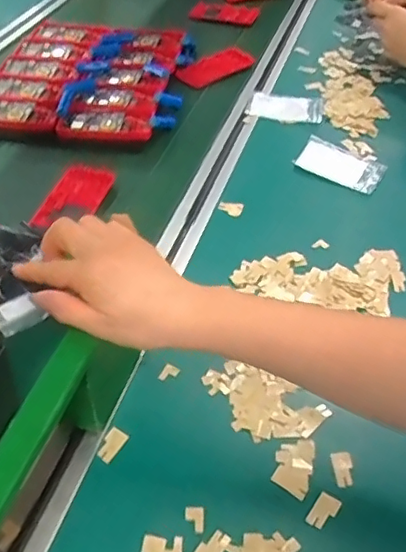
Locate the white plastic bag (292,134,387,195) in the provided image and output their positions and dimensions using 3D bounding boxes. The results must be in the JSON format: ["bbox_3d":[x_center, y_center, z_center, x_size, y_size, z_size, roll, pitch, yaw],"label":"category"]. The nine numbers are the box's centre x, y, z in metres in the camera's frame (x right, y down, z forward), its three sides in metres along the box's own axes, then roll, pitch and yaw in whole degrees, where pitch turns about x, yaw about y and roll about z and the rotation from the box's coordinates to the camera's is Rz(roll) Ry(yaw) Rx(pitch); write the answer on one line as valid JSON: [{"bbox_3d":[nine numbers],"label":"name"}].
[{"bbox_3d":[0.177,-0.144,0.750,0.108,0.009,0.070,28,50,25],"label":"white plastic bag"}]

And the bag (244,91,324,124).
[{"bbox_3d":[0.119,-0.243,0.849,0.105,0.011,0.069,10,44,8],"label":"bag"}]

